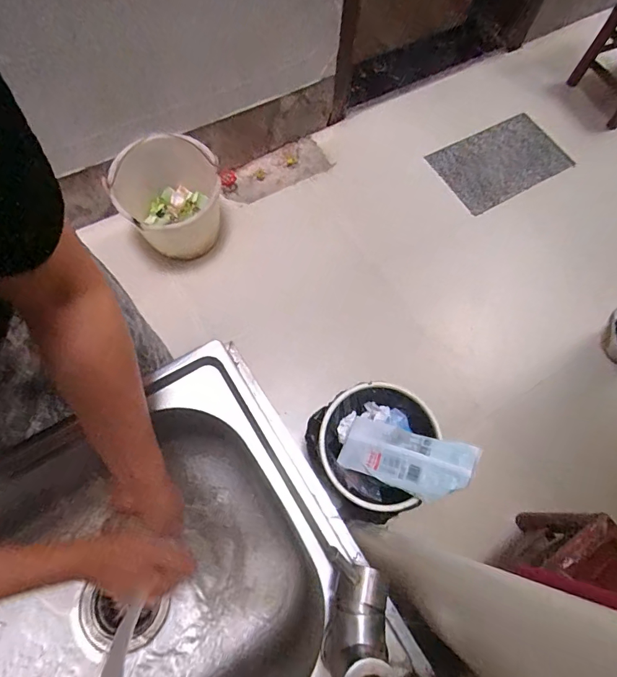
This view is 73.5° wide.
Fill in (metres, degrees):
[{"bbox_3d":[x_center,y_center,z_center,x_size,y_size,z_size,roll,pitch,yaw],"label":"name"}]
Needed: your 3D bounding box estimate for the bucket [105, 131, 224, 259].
[{"bbox_3d":[-0.420,-0.435,1.307,0.291,0.278,0.290,-18,71,-9],"label":"bucket"}]

